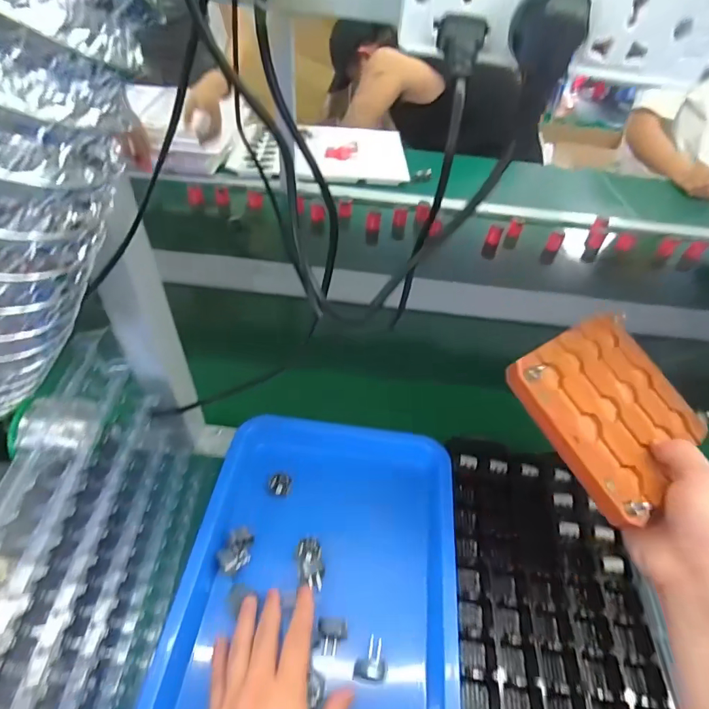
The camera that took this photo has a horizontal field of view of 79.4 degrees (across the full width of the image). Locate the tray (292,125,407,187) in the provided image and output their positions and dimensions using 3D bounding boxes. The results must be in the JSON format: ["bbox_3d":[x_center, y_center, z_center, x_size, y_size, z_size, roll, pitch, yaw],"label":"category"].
[{"bbox_3d":[-0.005,-0.560,1.171,0.305,0.041,0.327,1,45,-5],"label":"tray"}]

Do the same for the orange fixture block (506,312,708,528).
[{"bbox_3d":[0.234,0.040,0.383,0.195,0.017,0.143,-21,73,-36],"label":"orange fixture block"}]

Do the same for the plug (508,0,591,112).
[{"bbox_3d":[0.094,-0.156,0.216,0.033,0.049,0.035,14,46,8],"label":"plug"}]

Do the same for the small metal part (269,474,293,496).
[{"bbox_3d":[-0.087,0.154,0.507,0.024,0.020,0.021,-31,56,-31],"label":"small metal part"}]

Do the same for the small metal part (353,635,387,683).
[{"bbox_3d":[0.015,0.281,0.394,0.029,0.017,0.032,6,45,0],"label":"small metal part"}]

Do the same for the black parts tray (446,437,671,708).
[{"bbox_3d":[0.192,0.260,0.428,0.195,0.040,0.355,9,45,3],"label":"black parts tray"}]

